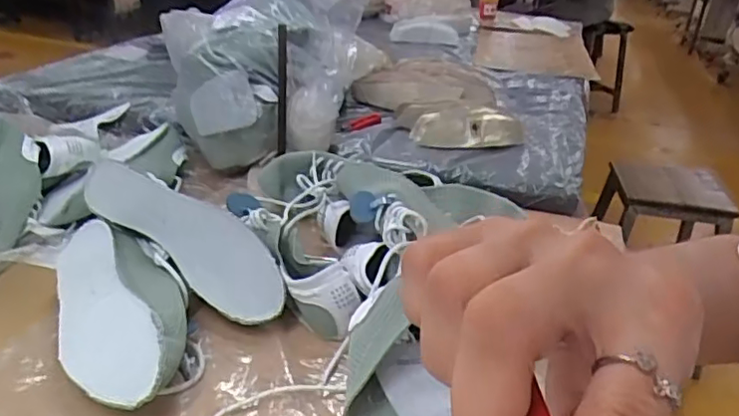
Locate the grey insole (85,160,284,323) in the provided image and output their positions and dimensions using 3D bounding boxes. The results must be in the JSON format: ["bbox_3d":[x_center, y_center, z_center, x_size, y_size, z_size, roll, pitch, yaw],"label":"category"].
[{"bbox_3d":[-0.178,0.024,0.595,0.234,0.082,0.017,35,8,15],"label":"grey insole"}]

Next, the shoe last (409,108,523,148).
[{"bbox_3d":[0.164,-0.127,0.976,0.187,0.050,0.064,0,27,-8],"label":"shoe last"}]

